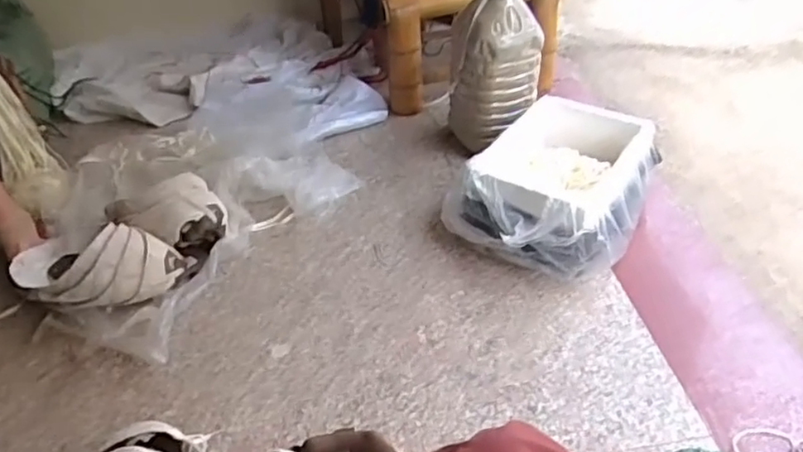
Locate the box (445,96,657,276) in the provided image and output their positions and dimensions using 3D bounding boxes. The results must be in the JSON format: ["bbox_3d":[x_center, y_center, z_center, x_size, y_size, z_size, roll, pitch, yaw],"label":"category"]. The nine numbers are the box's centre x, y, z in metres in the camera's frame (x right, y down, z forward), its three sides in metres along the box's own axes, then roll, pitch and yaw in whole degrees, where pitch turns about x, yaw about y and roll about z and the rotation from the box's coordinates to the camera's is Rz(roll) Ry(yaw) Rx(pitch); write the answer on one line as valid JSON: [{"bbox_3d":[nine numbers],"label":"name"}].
[{"bbox_3d":[0.310,-0.083,1.256,0.338,0.150,0.417,22,45,28],"label":"box"}]

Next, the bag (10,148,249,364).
[{"bbox_3d":[-0.540,-0.016,1.265,0.415,0.113,0.649,-8,39,-6],"label":"bag"}]

